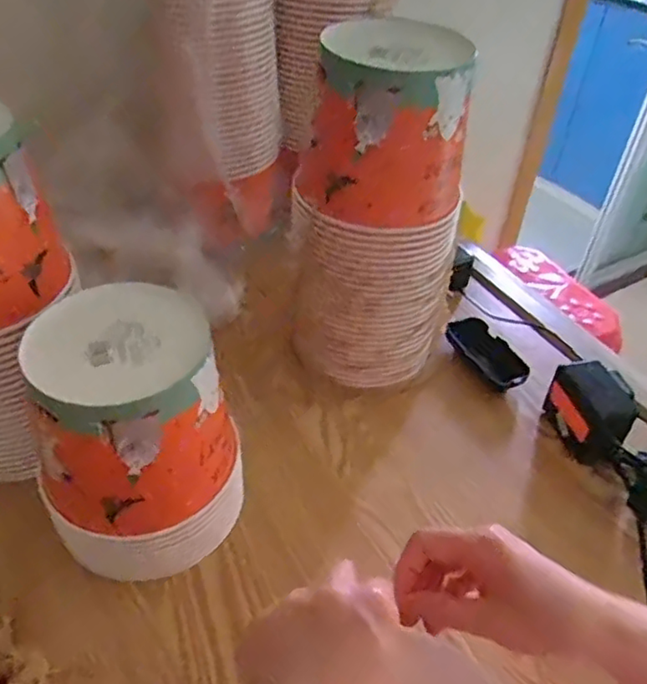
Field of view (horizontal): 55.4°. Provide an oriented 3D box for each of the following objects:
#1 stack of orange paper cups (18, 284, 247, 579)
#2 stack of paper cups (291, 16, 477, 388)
[{"bbox_3d":[-0.144,0.075,0.495,0.149,0.197,0.137,-10,44,-15],"label":"stack of orange paper cups"},{"bbox_3d":[0.056,-0.111,0.611,0.159,0.345,0.120,14,43,10],"label":"stack of paper cups"}]

